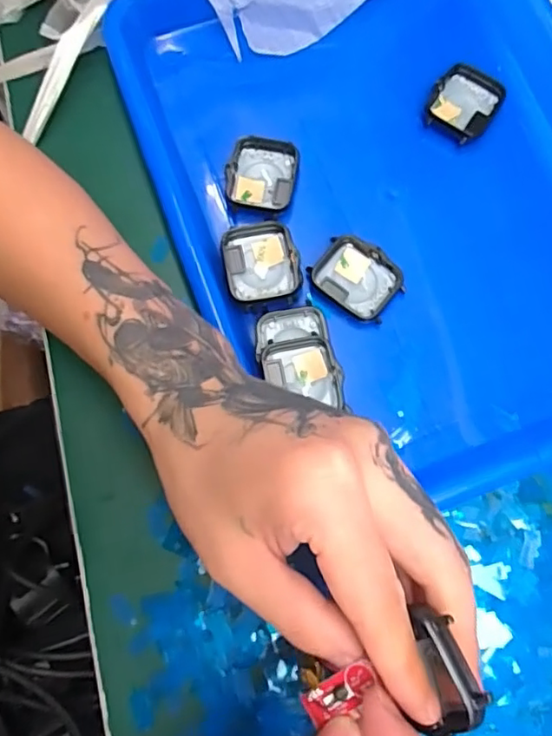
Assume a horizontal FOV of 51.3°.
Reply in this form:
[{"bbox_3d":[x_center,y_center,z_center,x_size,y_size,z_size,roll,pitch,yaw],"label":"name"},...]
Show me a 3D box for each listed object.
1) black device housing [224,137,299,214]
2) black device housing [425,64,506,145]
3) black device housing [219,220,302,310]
[{"bbox_3d":[-0.008,-0.109,0.325,0.037,0.010,0.044,10,76,2],"label":"black device housing"},{"bbox_3d":[0.110,-0.154,0.338,0.038,0.011,0.043,34,78,7],"label":"black device housing"},{"bbox_3d":[-0.008,-0.055,0.308,0.038,0.012,0.043,-13,77,-4],"label":"black device housing"}]

